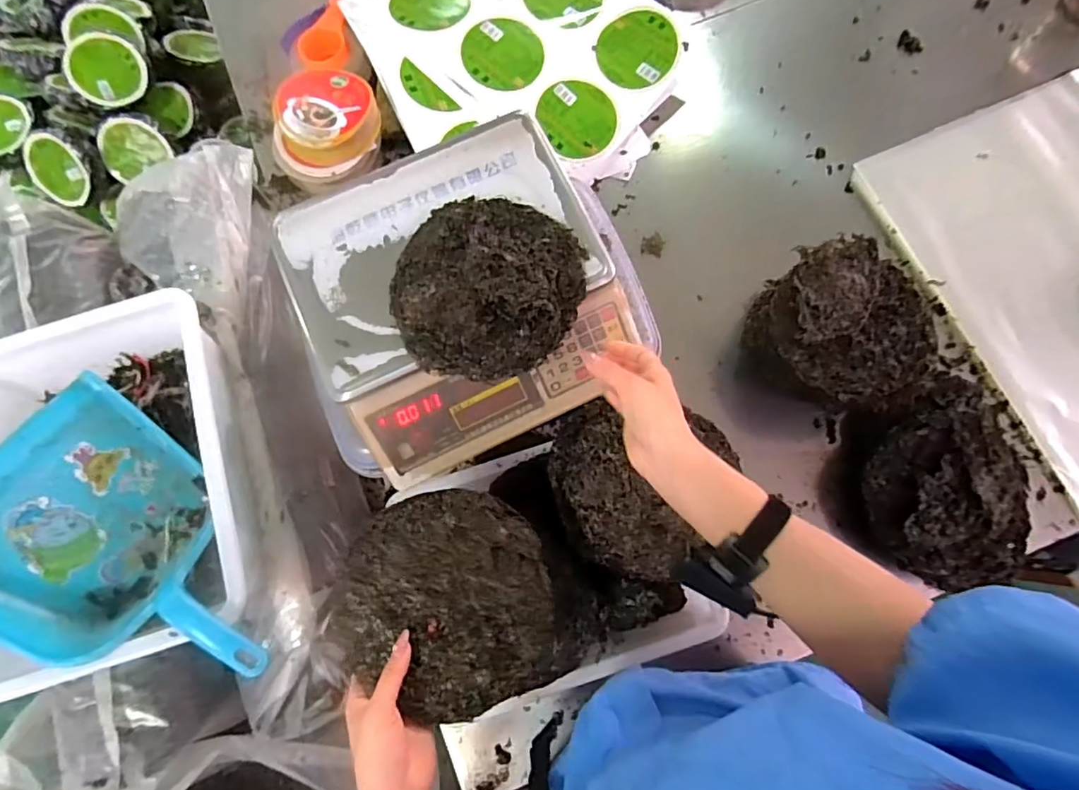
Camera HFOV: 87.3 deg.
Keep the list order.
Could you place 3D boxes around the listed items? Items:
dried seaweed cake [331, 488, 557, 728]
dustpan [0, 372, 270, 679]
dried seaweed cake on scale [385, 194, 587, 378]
[{"bbox_3d":[-0.084,0.188,0.521,0.186,0.012,0.190,-16,72,-19],"label":"dried seaweed cake"},{"bbox_3d":[-0.403,0.162,0.566,0.325,0.109,0.231,31,79,9],"label":"dustpan"},{"bbox_3d":[-0.053,-0.114,0.568,0.188,0.031,0.189,4,76,3],"label":"dried seaweed cake on scale"}]

